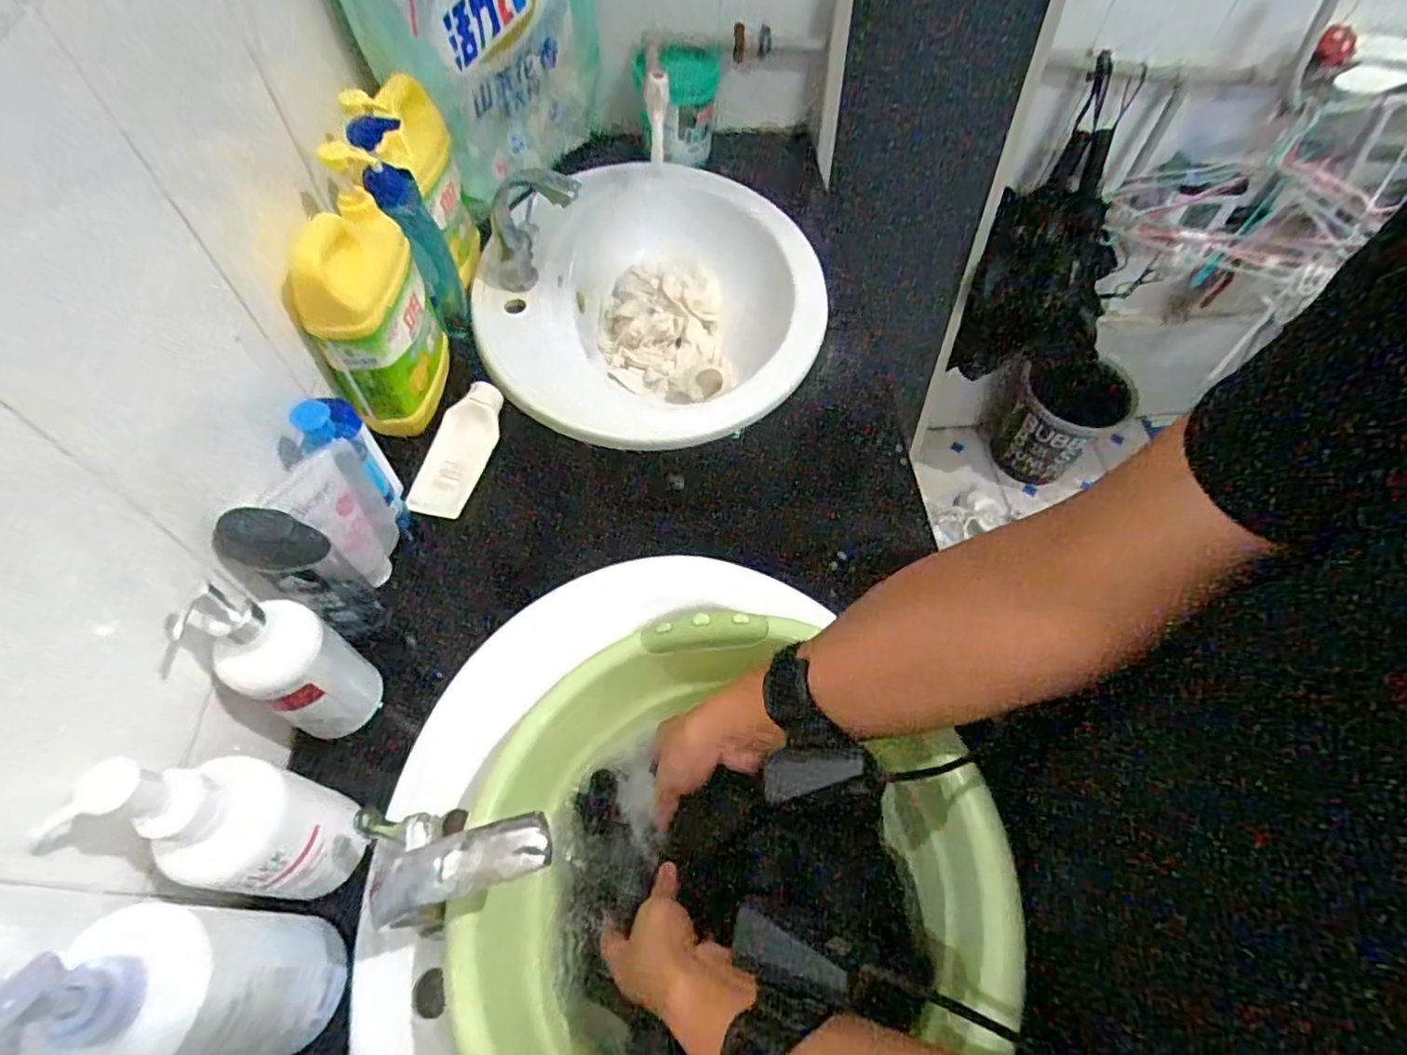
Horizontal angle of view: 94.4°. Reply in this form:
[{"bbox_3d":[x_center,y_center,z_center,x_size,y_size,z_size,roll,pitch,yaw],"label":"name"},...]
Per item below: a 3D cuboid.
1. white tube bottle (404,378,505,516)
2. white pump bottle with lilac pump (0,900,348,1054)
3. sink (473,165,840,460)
[{"bbox_3d":[-0.261,-0.084,0.701,0.055,0.027,0.153,18,76,9],"label":"white tube bottle"},{"bbox_3d":[-0.287,0.255,0.358,0.078,0.200,0.089,-8,57,-5],"label":"white pump bottle with lilac pump"},{"bbox_3d":[-0.062,-0.286,0.915,0.435,0.159,0.537,-1,56,0],"label":"sink"}]

